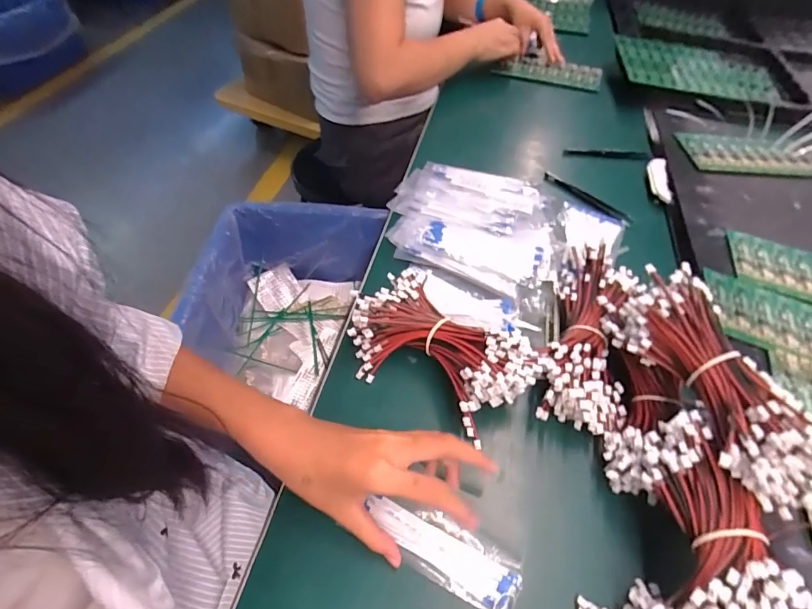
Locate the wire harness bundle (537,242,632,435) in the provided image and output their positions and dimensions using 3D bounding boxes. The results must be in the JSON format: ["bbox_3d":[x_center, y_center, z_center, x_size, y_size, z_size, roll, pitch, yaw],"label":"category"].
[{"bbox_3d":[0.171,0.028,0.404,0.074,0.048,0.170,17,53,10],"label":"wire harness bundle"}]

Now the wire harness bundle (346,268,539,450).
[{"bbox_3d":[0.027,0.037,0.391,0.165,0.040,0.104,36,58,23],"label":"wire harness bundle"}]

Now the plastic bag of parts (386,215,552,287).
[{"bbox_3d":[0.072,-0.075,0.504,0.174,0.014,0.086,17,53,10],"label":"plastic bag of parts"}]

